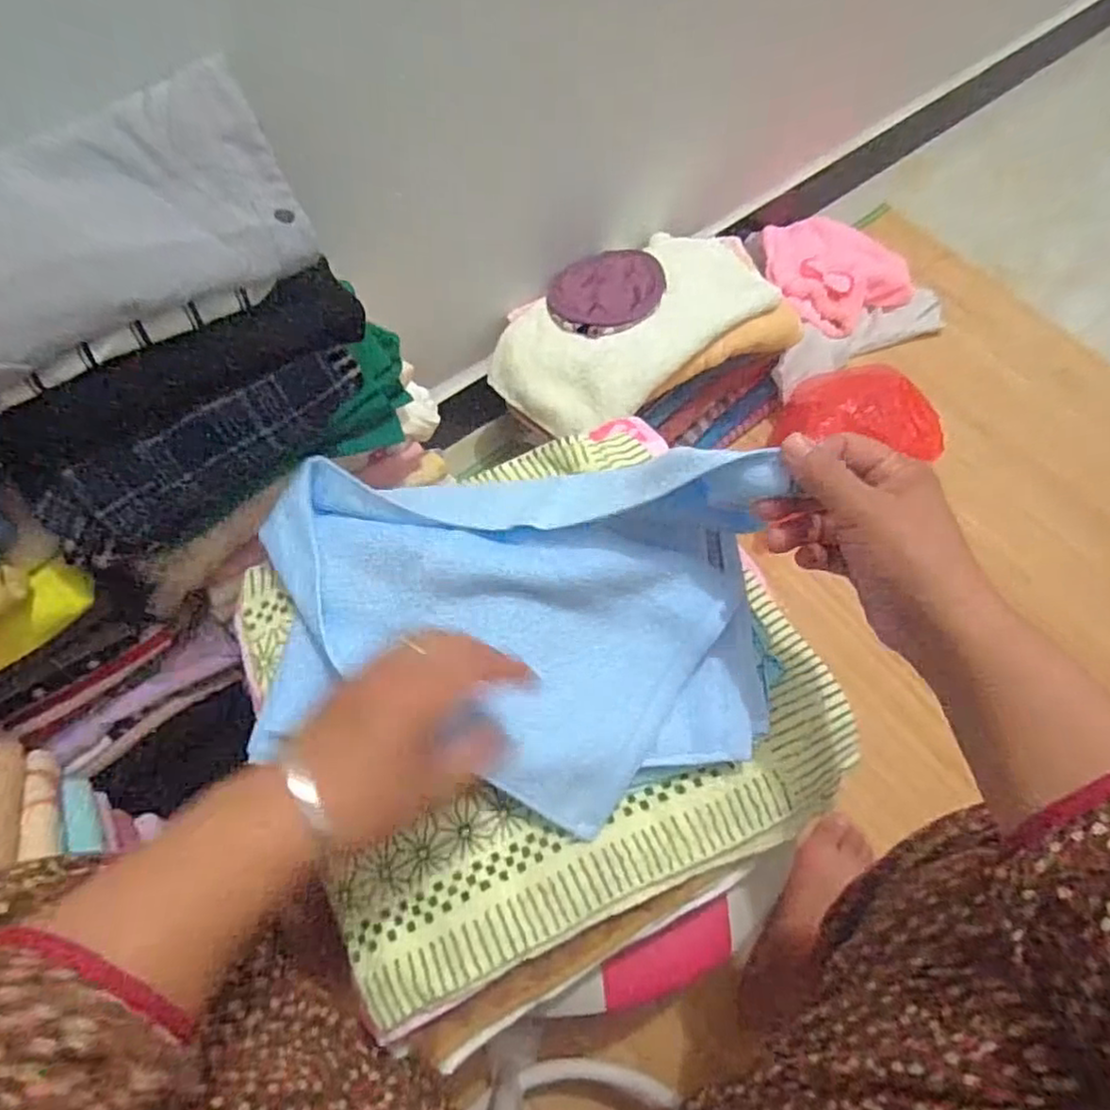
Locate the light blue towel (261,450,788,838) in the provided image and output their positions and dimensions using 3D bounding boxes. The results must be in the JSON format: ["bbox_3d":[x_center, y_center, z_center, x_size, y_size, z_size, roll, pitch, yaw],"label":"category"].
[{"bbox_3d":[-0.032,0.034,0.405,0.332,0.134,0.213,4,67,2],"label":"light blue towel"}]

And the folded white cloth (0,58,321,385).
[{"bbox_3d":[-0.287,-0.188,0.394,0.257,0.072,0.101,-34,71,-13],"label":"folded white cloth"}]

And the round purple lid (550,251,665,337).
[{"bbox_3d":[0.061,-0.313,0.785,0.132,0.025,0.137,0,67,0],"label":"round purple lid"}]

